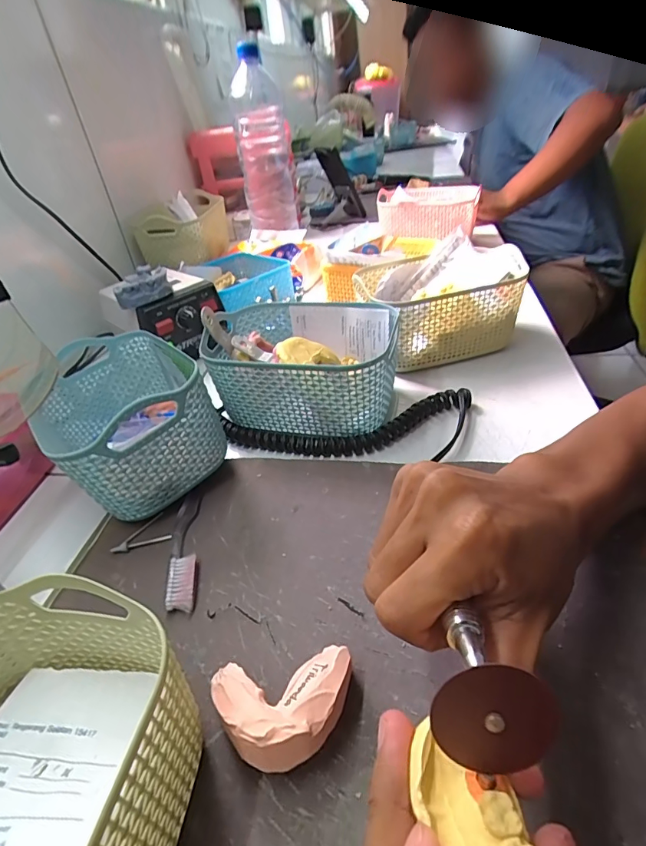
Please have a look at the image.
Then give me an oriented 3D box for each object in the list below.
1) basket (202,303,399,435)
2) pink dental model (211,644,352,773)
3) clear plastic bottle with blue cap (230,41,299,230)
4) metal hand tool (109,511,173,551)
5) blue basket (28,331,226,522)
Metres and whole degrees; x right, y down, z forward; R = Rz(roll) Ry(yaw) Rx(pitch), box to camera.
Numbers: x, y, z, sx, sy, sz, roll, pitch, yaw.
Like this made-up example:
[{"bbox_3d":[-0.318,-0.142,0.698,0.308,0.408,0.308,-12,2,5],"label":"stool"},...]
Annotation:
[{"bbox_3d":[-0.018,-0.050,0.413,0.168,0.081,0.119,8,40,18],"label":"basket"},{"bbox_3d":[-0.017,0.135,0.210,0.066,0.033,0.048,-12,38,-6],"label":"pink dental model"},{"bbox_3d":[-0.098,-0.463,0.744,0.091,0.243,0.077,-9,37,-3],"label":"clear plastic bottle with blue cap"},{"bbox_3d":[-0.134,0.083,0.321,0.040,0.004,0.029,-23,40,-20],"label":"metal hand tool"},{"bbox_3d":[-0.166,-0.006,0.367,0.117,0.095,0.175,-25,41,-23],"label":"blue basket"}]

